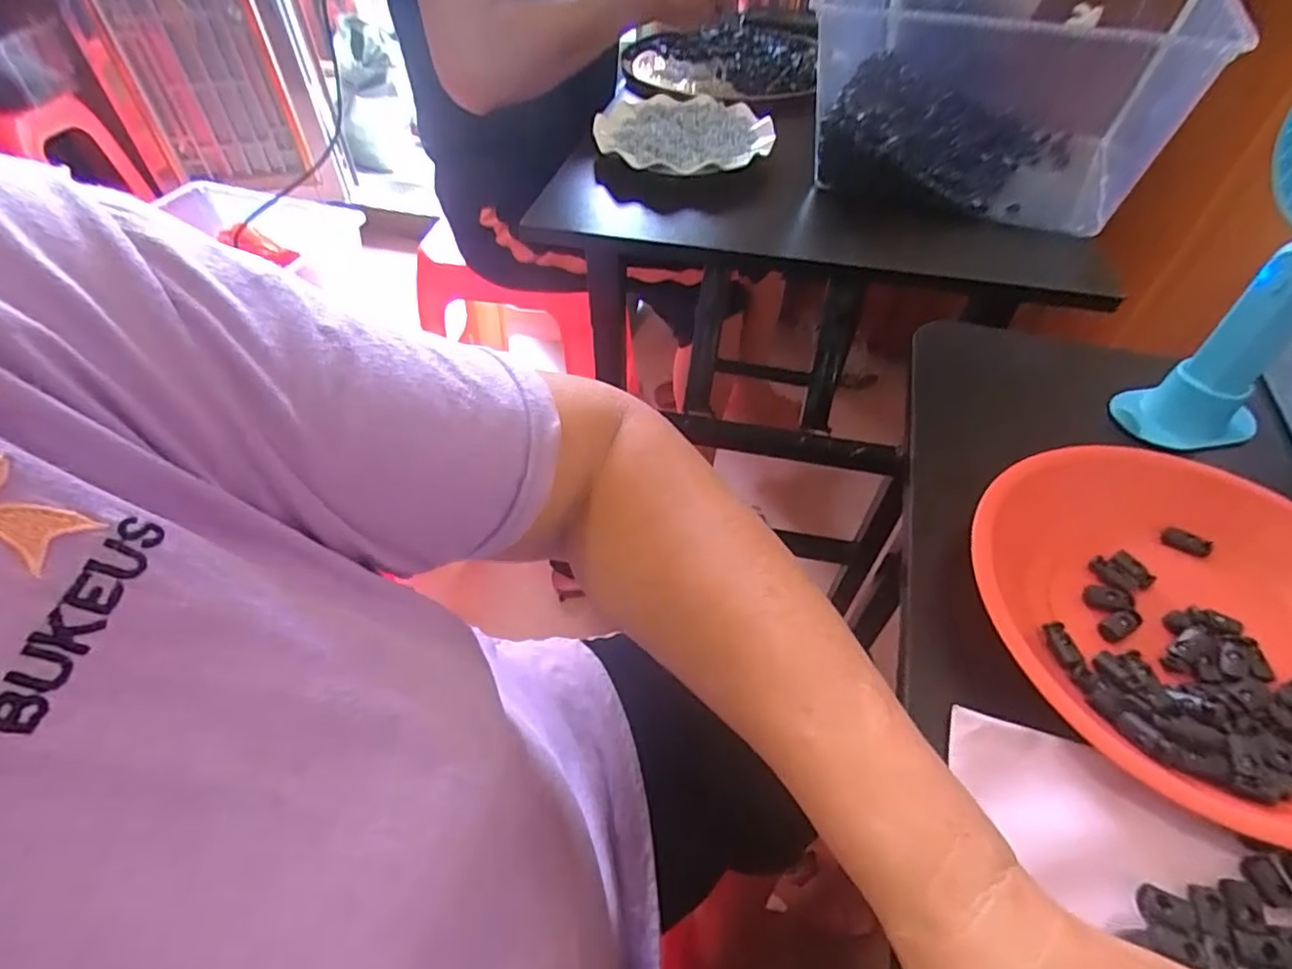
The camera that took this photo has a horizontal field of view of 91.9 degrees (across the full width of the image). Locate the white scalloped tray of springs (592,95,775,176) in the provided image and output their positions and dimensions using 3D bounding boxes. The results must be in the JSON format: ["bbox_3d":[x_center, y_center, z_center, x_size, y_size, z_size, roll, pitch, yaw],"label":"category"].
[{"bbox_3d":[0.039,-0.372,0.663,0.181,0.032,0.178,-4,48,-4],"label":"white scalloped tray of springs"}]

